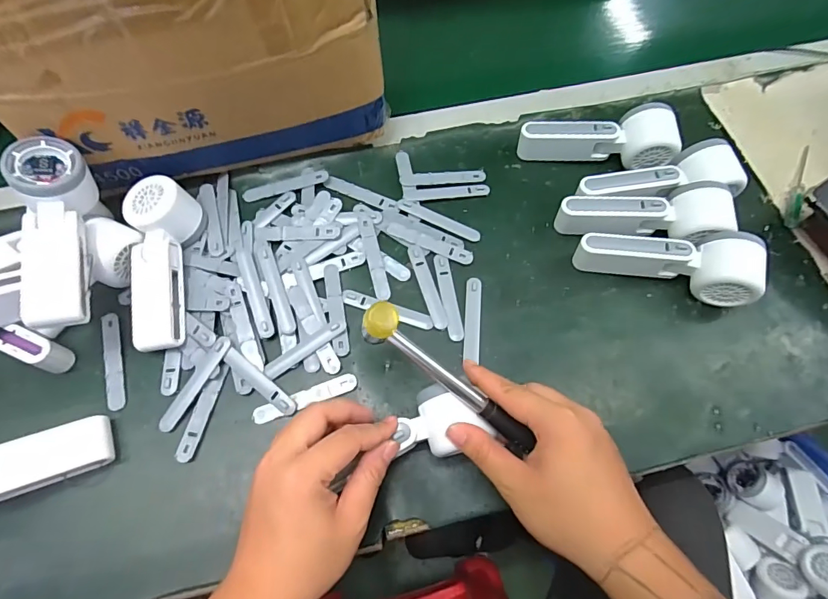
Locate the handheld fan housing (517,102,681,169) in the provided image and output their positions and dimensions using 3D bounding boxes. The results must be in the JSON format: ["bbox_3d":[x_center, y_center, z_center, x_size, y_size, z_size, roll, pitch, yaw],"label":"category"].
[{"bbox_3d":[0.200,-0.173,0.498,0.164,0.056,0.058,1,66,1],"label":"handheld fan housing"}]

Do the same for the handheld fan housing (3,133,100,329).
[{"bbox_3d":[-0.308,-0.058,0.398,0.047,0.058,0.171,-11,78,-4],"label":"handheld fan housing"}]

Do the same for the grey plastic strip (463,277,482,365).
[{"bbox_3d":[0.058,0.018,0.442,0.015,0.004,0.086,4,66,2],"label":"grey plastic strip"}]

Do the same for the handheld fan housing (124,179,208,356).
[{"bbox_3d":[-0.247,-0.033,0.441,0.059,0.050,0.166,-2,80,4],"label":"handheld fan housing"}]

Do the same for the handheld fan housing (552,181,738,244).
[{"bbox_3d":[0.230,-0.089,0.460,0.161,0.055,0.065,10,66,5],"label":"handheld fan housing"}]

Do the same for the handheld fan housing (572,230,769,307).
[{"bbox_3d":[0.242,-0.042,0.436,0.162,0.056,0.060,14,67,7],"label":"handheld fan housing"}]

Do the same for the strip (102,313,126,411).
[{"bbox_3d":[-0.283,0.057,0.422,0.014,0.006,0.096,-17,67,-7],"label":"strip"}]

